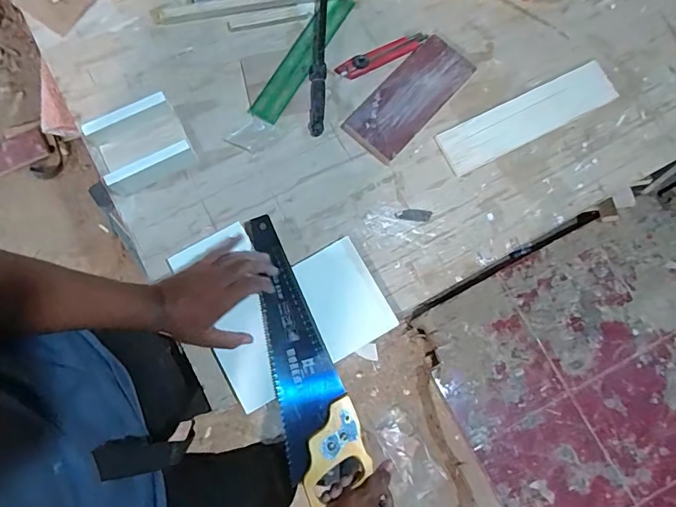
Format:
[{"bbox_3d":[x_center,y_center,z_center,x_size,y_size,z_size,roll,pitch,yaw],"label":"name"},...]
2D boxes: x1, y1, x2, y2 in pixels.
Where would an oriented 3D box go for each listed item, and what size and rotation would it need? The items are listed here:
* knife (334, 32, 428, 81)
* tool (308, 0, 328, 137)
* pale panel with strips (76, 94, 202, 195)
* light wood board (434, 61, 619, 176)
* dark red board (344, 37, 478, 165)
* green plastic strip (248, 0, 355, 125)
[{"bbox_3d":[0.069,-0.313,0.717,0.150,0.014,0.030,-24,78,-6],"label":"knife"},{"bbox_3d":[-0.028,-0.324,0.708,0.025,0.022,0.290,3,77,0],"label":"tool"},{"bbox_3d":[-0.291,-0.159,0.664,0.133,0.051,0.105,-26,78,-6],"label":"pale panel with strips"},{"bbox_3d":[0.295,-0.212,0.706,0.293,0.010,0.071,-26,78,-7],"label":"light wood board"},{"bbox_3d":[0.110,-0.239,0.700,0.093,0.019,0.214,43,80,9],"label":"dark red board"},{"bbox_3d":[-0.057,-0.310,0.717,0.051,0.007,0.241,29,78,6],"label":"green plastic strip"}]

